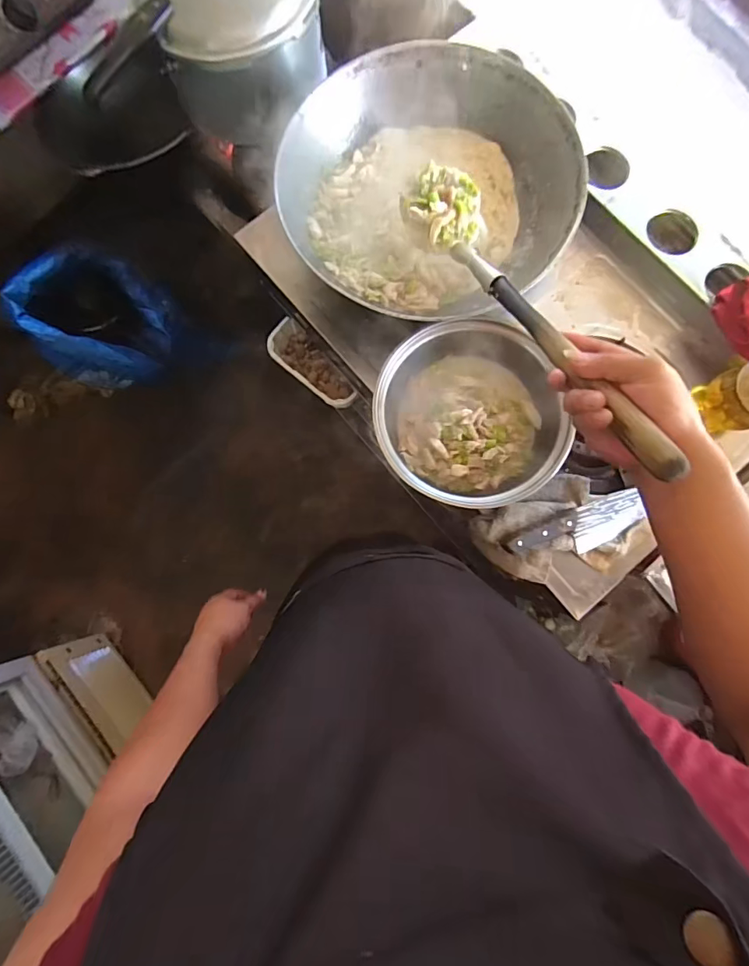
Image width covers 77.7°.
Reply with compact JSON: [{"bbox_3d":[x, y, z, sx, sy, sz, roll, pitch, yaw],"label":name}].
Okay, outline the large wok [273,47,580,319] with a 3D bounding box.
[{"bbox_3d":[0.082,-0.441,0.701,0.383,0.106,0.407,0,83,2],"label":"large wok"}]

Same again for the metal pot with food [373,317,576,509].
[{"bbox_3d":[0.137,-0.095,0.686,0.246,0.109,0.261,0,83,2],"label":"metal pot with food"}]

